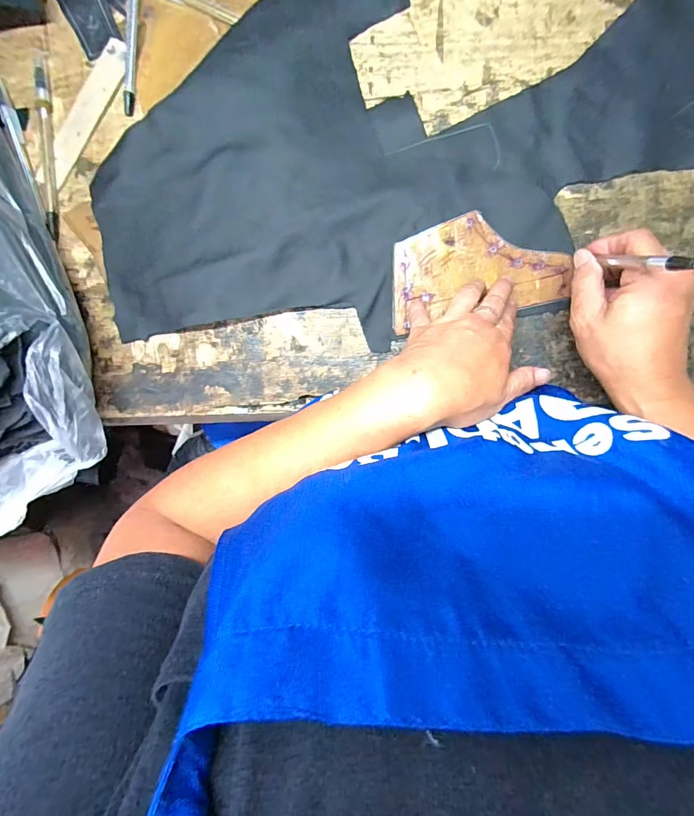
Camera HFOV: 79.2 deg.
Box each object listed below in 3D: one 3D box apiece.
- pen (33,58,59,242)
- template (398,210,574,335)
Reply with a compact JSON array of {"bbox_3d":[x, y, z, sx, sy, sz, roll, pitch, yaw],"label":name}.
[{"bbox_3d":[-0.258,-0.223,0.360,0.013,0.007,0.147,2,97,5],"label":"pen"},{"bbox_3d":[0.105,-0.114,0.342,0.141,0.004,0.077,-11,101,5],"label":"template"}]

